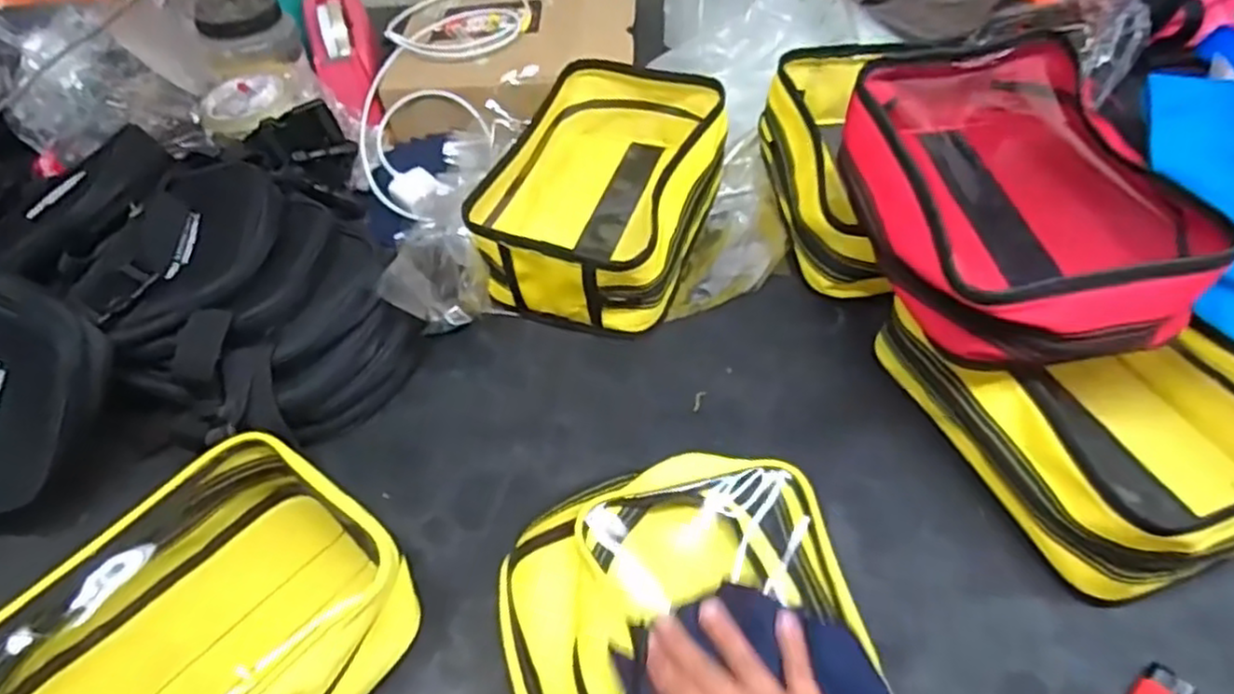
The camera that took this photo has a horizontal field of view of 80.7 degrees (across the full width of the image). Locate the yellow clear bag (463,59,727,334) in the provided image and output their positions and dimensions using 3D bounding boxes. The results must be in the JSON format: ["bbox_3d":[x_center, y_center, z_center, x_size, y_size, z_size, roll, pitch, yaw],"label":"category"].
[{"bbox_3d":[-0.011,-0.142,0.651,0.174,0.093,0.255,14,51,18],"label":"yellow clear bag"}]

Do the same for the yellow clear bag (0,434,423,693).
[{"bbox_3d":[-0.252,0.183,0.412,0.176,0.079,0.247,28,57,27],"label":"yellow clear bag"}]

